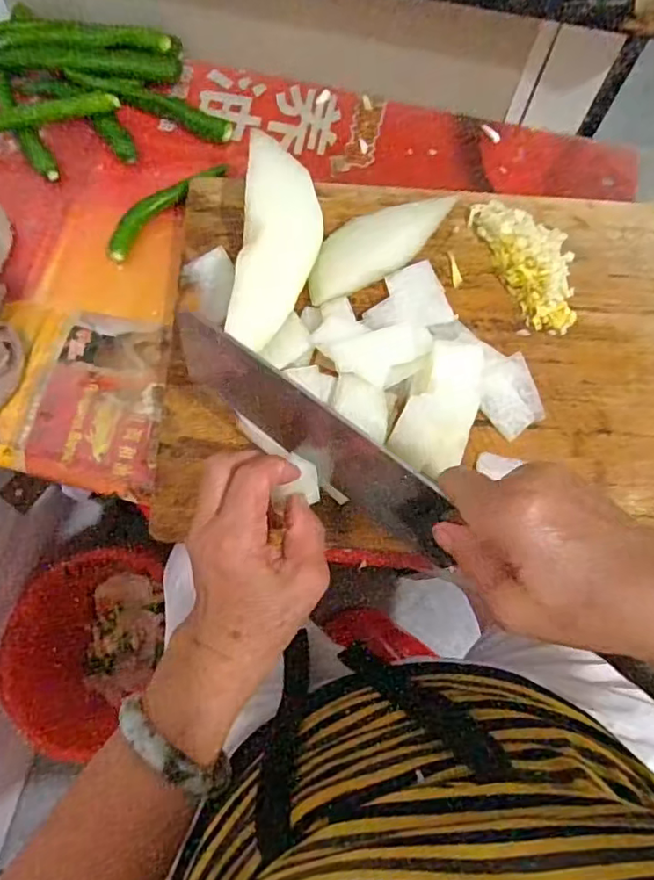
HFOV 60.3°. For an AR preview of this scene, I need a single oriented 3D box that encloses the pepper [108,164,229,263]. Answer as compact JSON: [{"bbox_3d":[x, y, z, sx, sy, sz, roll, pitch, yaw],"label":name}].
[{"bbox_3d":[-0.137,-0.198,0.472,0.122,0.011,0.031,-40,79,-11],"label":"pepper"}]

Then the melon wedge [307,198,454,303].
[{"bbox_3d":[0.040,-0.152,0.434,0.118,0.020,0.043,-30,76,7],"label":"melon wedge"}]

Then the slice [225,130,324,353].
[{"bbox_3d":[-0.035,-0.142,0.421,0.057,0.042,0.157,5,74,0],"label":"slice"}]

